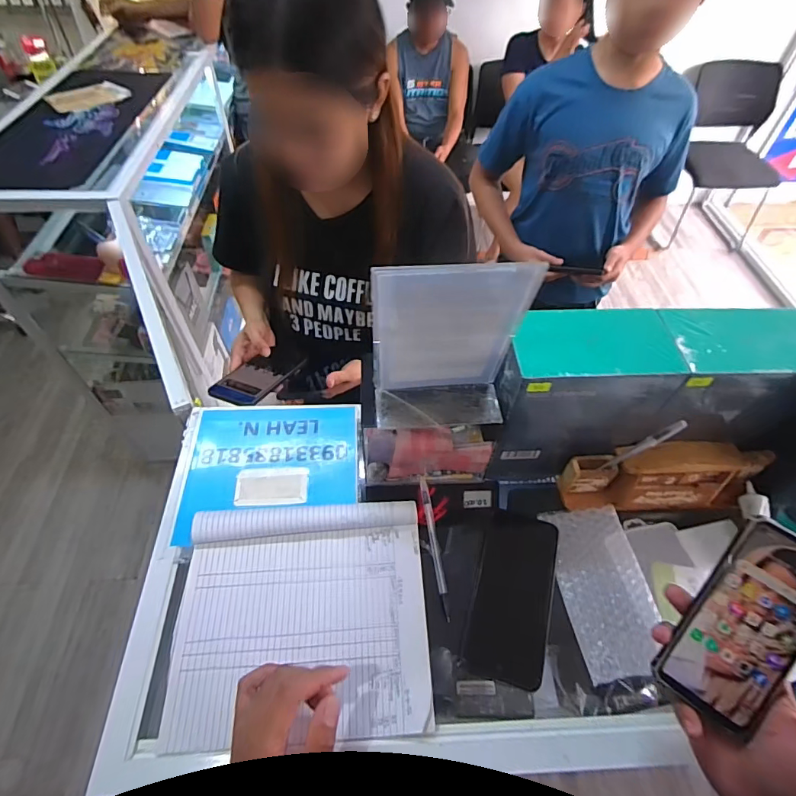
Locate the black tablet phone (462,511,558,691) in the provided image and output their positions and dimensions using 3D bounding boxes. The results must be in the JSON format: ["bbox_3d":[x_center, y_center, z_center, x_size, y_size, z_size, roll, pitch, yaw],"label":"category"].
[{"bbox_3d":[0.123,0.202,0.473,0.080,0.015,0.170,16,54,10],"label":"black tablet phone"}]

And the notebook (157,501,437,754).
[{"bbox_3d":[-0.095,0.214,0.451,0.241,0.030,0.208,-2,53,-3],"label":"notebook"}]

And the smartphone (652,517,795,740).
[{"bbox_3d":[0.284,0.181,0.358,0.075,0.010,0.157,33,90,21],"label":"smartphone"}]

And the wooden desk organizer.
[{"bbox_3d":[0.315,0.090,0.520,0.233,0.083,0.053,-1,53,-2],"label":"wooden desk organizer"}]

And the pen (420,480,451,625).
[{"bbox_3d":[0.041,0.164,0.507,0.010,0.009,0.158,-5,53,-5],"label":"pen"}]

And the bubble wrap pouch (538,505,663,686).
[{"bbox_3d":[0.221,0.200,0.479,0.088,0.021,0.171,-1,53,-2],"label":"bubble wrap pouch"}]

